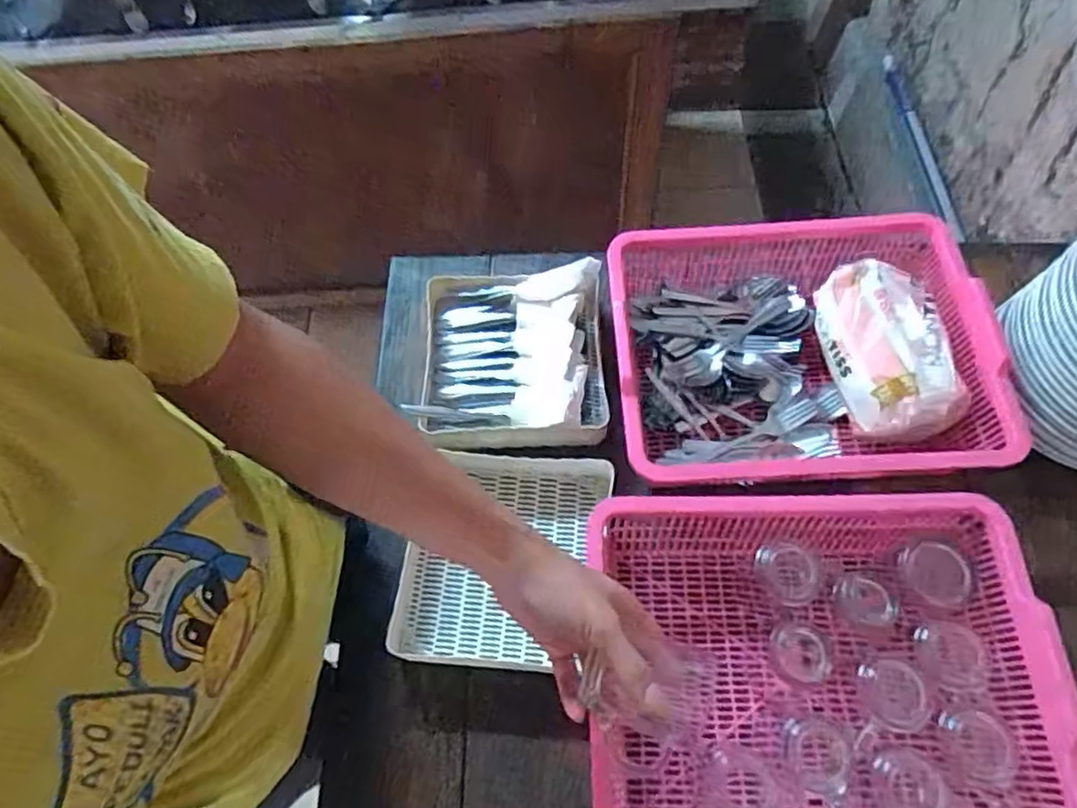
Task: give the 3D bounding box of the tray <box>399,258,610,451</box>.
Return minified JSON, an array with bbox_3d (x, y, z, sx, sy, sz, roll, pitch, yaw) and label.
[{"bbox_3d":[-0.035,-0.062,0.801,0.212,0.078,0.224,-3,64,2],"label":"tray"}]

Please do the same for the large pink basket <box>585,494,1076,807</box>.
[{"bbox_3d":[0.244,0.248,0.622,0.367,0.125,0.305,-1,64,3],"label":"large pink basket"}]

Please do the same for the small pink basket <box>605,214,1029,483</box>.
[{"bbox_3d":[0.295,-0.056,0.759,0.373,0.095,0.299,-1,64,3],"label":"small pink basket"}]

